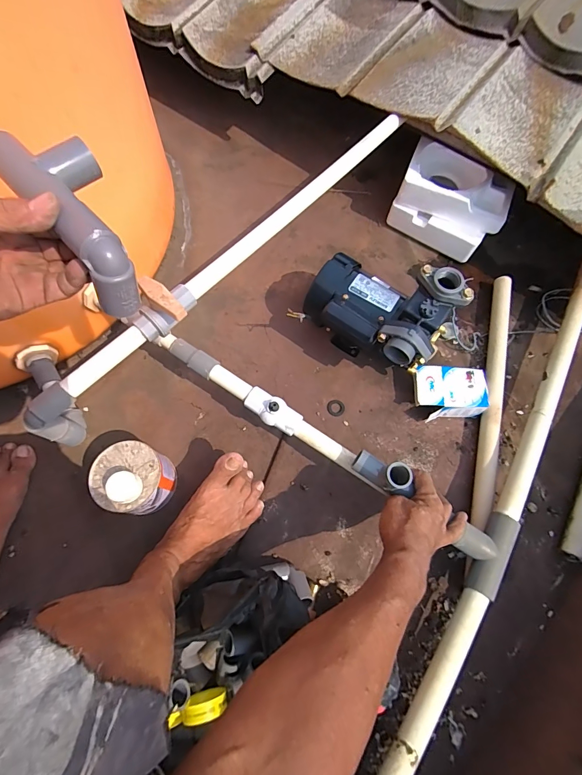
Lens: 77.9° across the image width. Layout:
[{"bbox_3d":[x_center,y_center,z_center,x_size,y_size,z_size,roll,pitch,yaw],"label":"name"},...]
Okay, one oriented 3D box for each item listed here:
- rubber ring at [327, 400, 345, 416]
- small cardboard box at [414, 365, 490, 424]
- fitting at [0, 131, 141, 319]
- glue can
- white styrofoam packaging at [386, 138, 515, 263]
[{"bbox_3d":[0.082,0.036,0.652,0.032,0.004,0.030,1,69,-2],"label":"rubber ring"},{"bbox_3d":[0.279,0.011,0.649,0.121,0.052,0.082,0,69,-2],"label":"small cardboard box"},{"bbox_3d":[-0.173,-0.141,0.287,0.068,0.056,0.165,-32,86,-13],"label":"fitting"},{"bbox_3d":[-0.237,0.138,0.545,0.098,0.114,0.097,1,69,-2],"label":"glue can"},{"bbox_3d":[0.338,-0.391,0.763,0.211,0.129,0.140,32,71,10],"label":"white styrofoam packaging"}]

